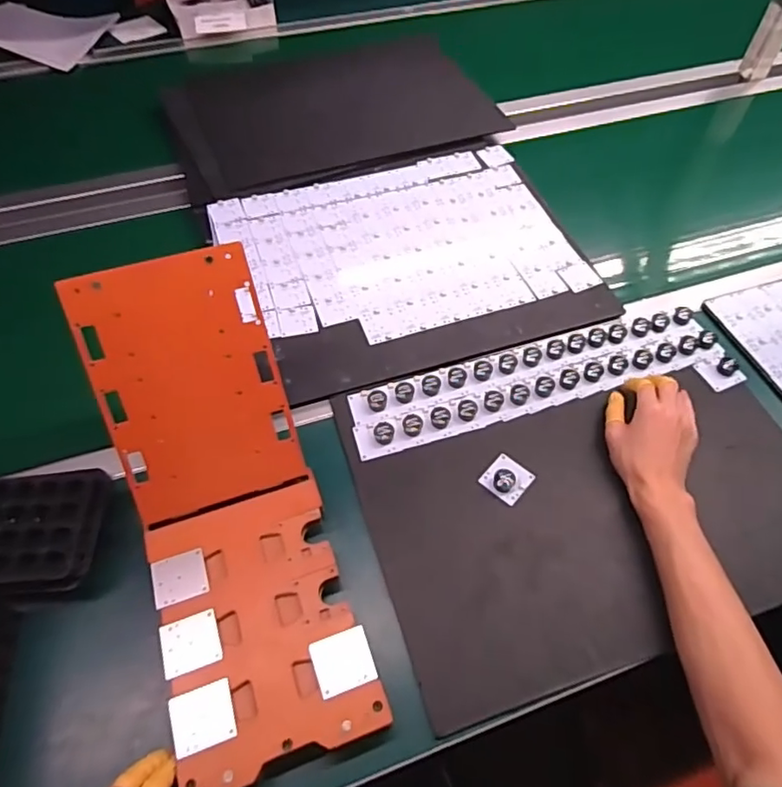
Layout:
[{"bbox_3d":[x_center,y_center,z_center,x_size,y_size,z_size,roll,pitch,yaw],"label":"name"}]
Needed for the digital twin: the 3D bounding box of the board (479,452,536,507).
[{"bbox_3d":[0.129,0.087,0.616,0.047,0.022,0.051,36,62,22],"label":"board"}]

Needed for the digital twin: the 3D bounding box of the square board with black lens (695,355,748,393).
[{"bbox_3d":[0.418,-0.030,0.711,0.051,0.022,0.042,-16,57,-12],"label":"square board with black lens"}]

